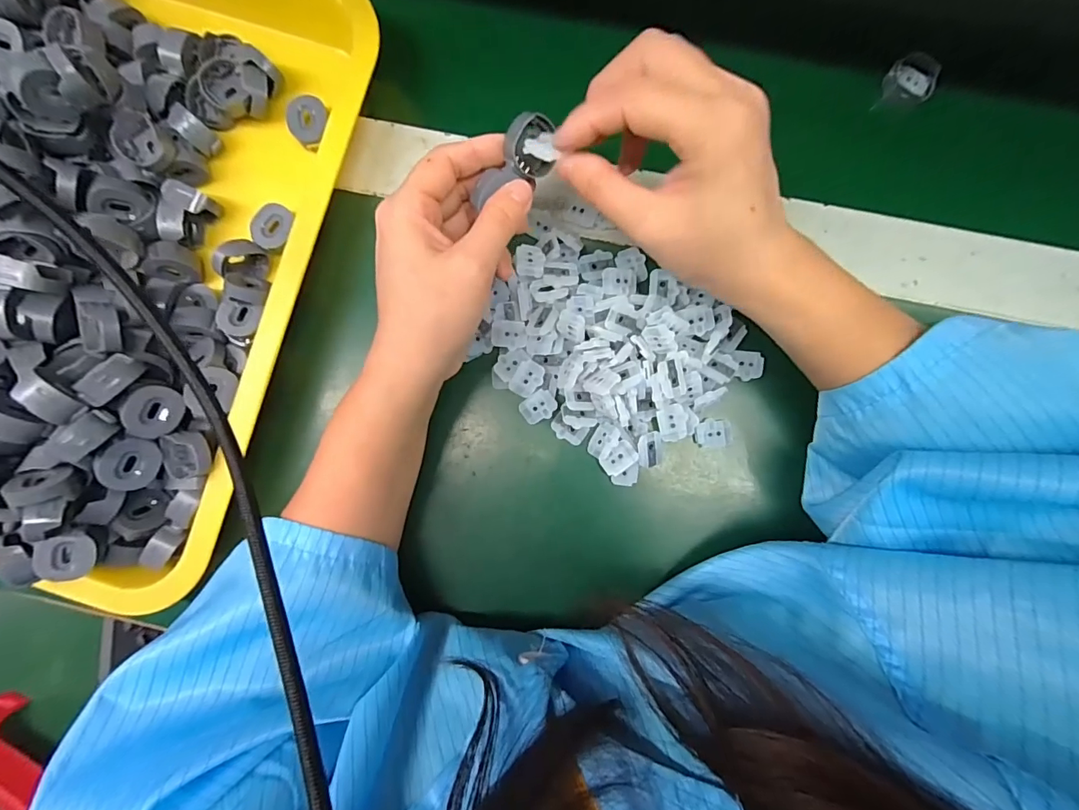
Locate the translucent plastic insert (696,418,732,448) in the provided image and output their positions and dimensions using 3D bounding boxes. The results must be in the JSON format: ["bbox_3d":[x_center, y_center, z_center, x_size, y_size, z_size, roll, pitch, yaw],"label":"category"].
[{"bbox_3d":[0.106,0.017,0.280,0.022,0.004,0.017,-3,87,2],"label":"translucent plastic insert"}]

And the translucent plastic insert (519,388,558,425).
[{"bbox_3d":[0.000,0.001,0.282,0.022,0.007,0.017,-32,87,0],"label":"translucent plastic insert"}]

